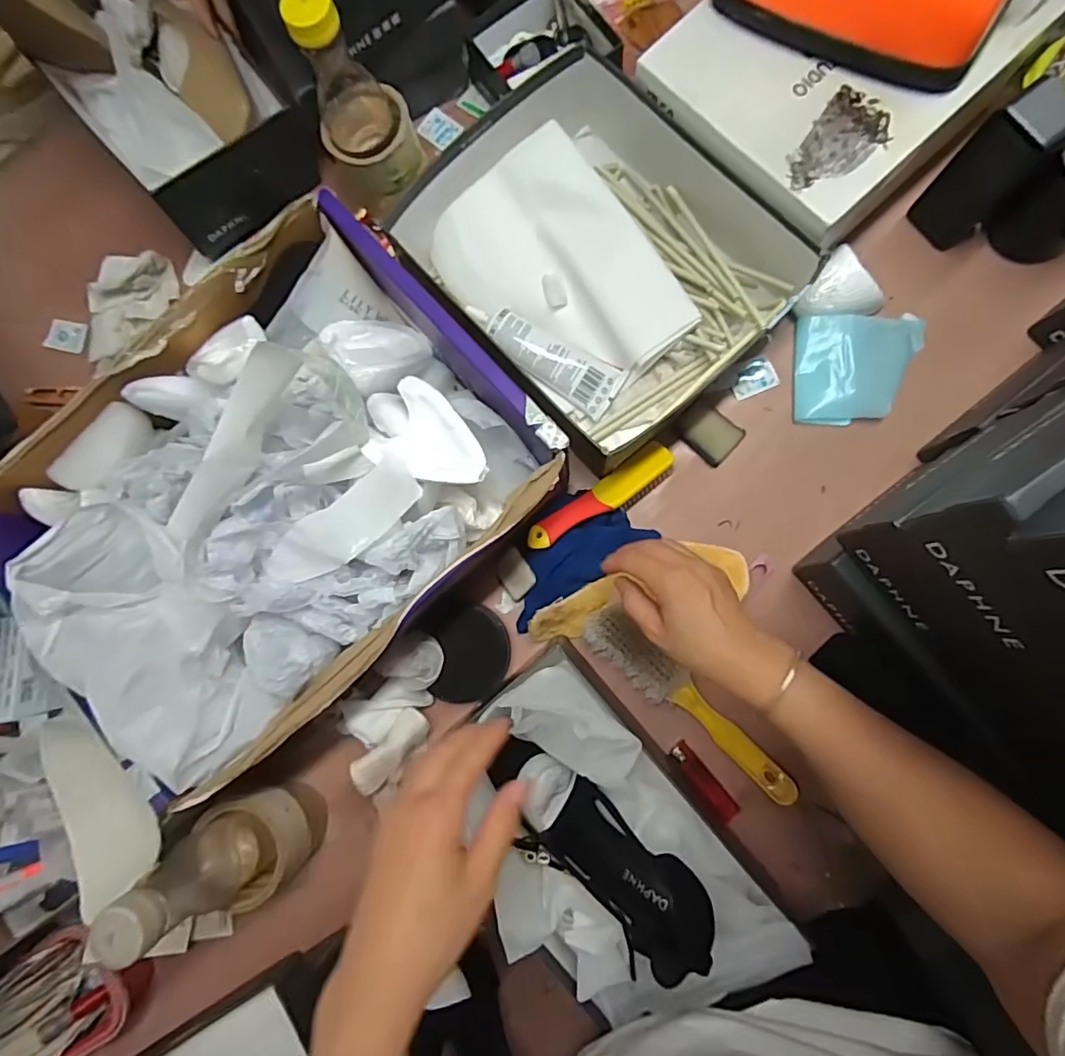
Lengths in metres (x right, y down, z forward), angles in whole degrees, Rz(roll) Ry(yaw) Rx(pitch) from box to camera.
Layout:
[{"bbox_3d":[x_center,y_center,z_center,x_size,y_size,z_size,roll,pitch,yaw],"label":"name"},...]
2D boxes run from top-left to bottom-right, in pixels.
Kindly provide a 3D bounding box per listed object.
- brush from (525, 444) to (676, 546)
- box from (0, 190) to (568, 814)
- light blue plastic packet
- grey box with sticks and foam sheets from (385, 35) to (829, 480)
[{"bbox_3d":[0.065,-0.027,0.523,0.157,0.023,0.037,-32,82,-11],"label":"brush"},{"bbox_3d":[-0.208,-0.035,0.468,0.390,0.135,0.325,-41,82,0],"label":"box"},{"bbox_3d":[0.318,-0.154,0.541,0.115,0.018,0.106,3,84,5],"label":"light blue plastic packet"},{"bbox_3d":[0.051,-0.259,0.536,0.275,0.087,0.342,-40,82,0],"label":"grey box with sticks and foam sheets"}]

